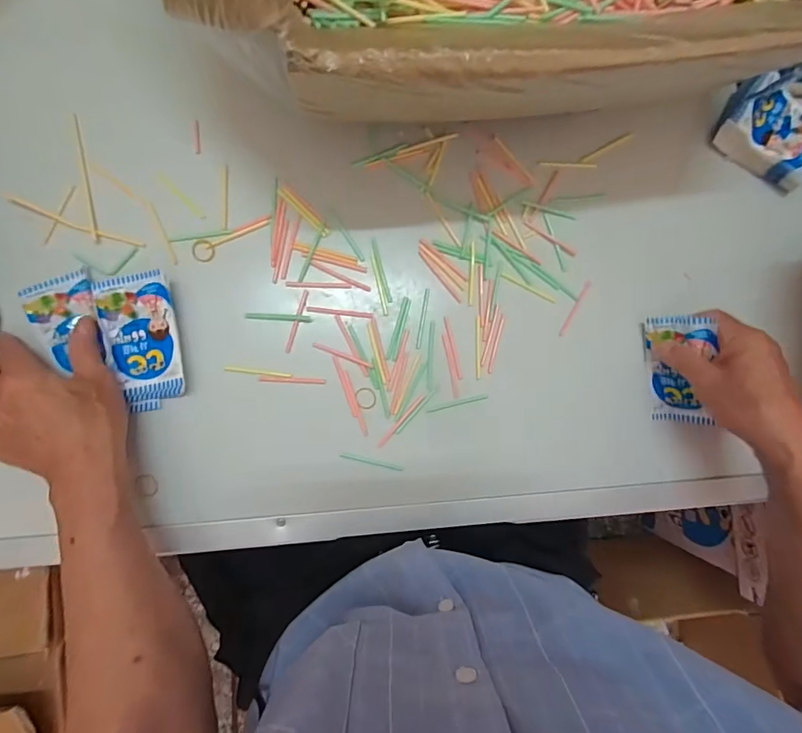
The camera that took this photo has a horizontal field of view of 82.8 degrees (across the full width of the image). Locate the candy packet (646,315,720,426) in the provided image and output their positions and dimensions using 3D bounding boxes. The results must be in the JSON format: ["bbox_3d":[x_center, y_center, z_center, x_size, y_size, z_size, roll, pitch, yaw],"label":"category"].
[{"bbox_3d":[0.268,0.005,0.436,0.005,0.057,0.105,-18,104,-37],"label":"candy packet"}]

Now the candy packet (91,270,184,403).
[{"bbox_3d":[-0.229,-0.026,0.400,0.064,0.019,0.110,-10,89,-6],"label":"candy packet"}]

